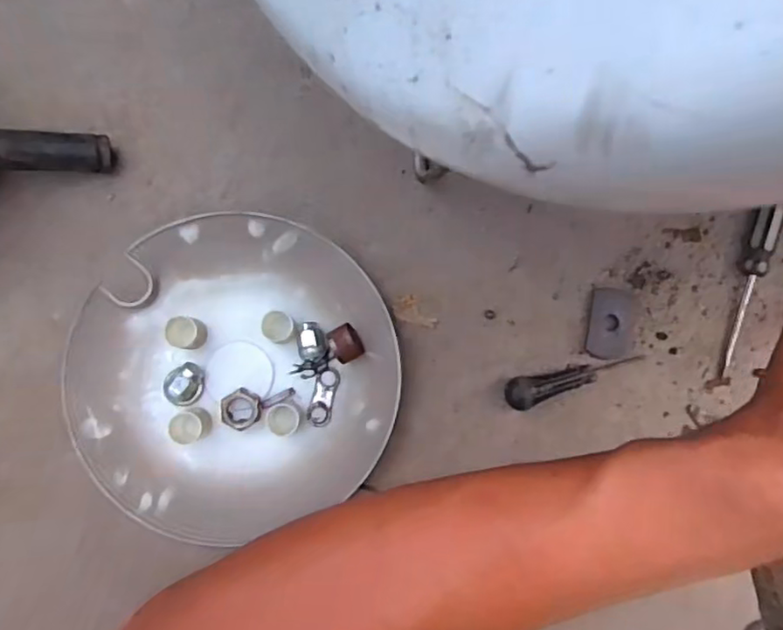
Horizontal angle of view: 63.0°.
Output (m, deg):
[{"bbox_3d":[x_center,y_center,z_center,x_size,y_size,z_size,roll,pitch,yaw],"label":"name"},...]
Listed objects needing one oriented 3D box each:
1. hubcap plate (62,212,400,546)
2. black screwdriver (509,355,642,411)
[{"bbox_3d":[-0.121,0.046,0.498,0.239,0.029,0.240,1,84,-5],"label":"hubcap plate"},{"bbox_3d":[0.154,0.056,0.530,0.122,0.021,0.026,-9,85,-6],"label":"black screwdriver"}]

